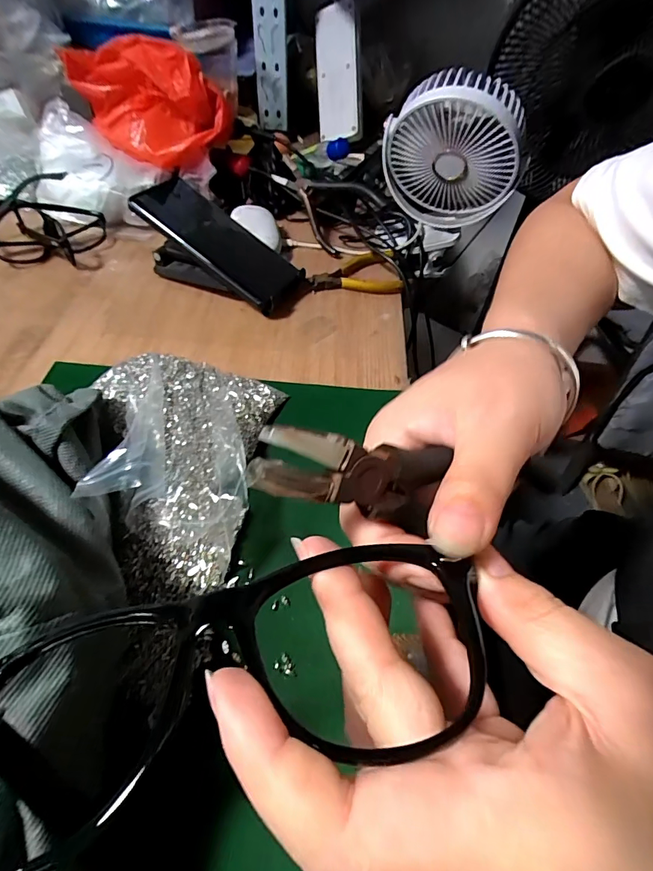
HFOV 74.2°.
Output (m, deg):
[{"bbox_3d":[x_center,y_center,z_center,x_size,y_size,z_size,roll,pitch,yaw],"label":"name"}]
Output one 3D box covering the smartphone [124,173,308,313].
[{"bbox_3d":[-0.102,-0.190,0.424,0.156,0.014,0.070,40,59,-7],"label":"smartphone"}]

